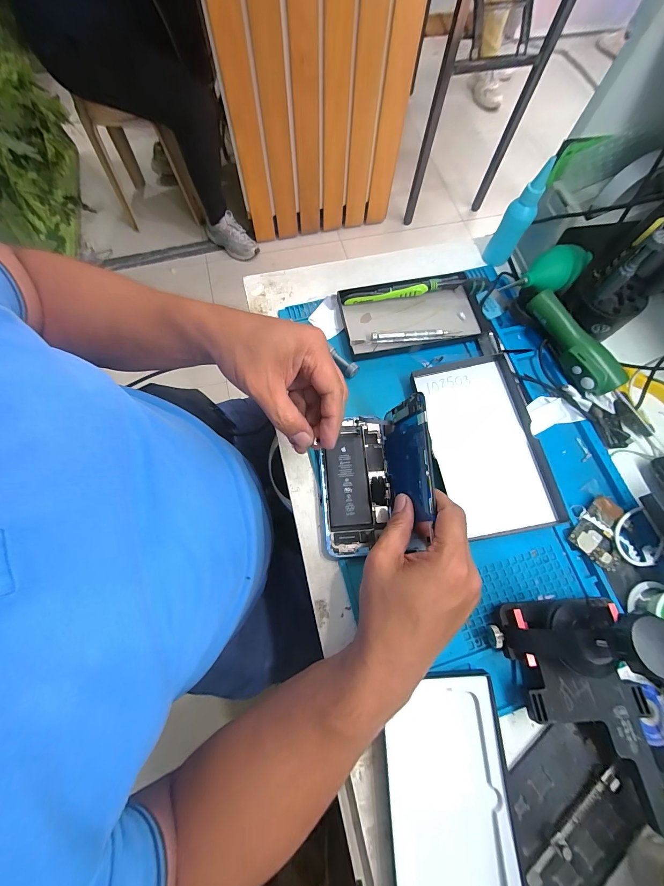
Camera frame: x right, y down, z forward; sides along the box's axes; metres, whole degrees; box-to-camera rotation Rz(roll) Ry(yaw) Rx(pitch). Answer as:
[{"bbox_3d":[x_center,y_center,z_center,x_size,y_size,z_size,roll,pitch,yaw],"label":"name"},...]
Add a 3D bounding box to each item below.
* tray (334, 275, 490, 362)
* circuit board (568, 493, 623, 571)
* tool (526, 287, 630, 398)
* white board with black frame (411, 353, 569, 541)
[{"bbox_3d":[0.102,-0.162,0.400,0.172,0.023,0.095,-9,72,-5],"label":"tray"},{"bbox_3d":[0.278,0.090,0.327,0.049,0.004,0.064,41,75,11],"label":"circuit board"},{"bbox_3d":[0.274,-0.113,0.368,0.030,0.038,0.132,-30,75,-11],"label":"tool"},{"bbox_3d":[0.167,0.001,0.359,0.112,0.029,0.193,-6,71,-4],"label":"white board with black frame"}]

